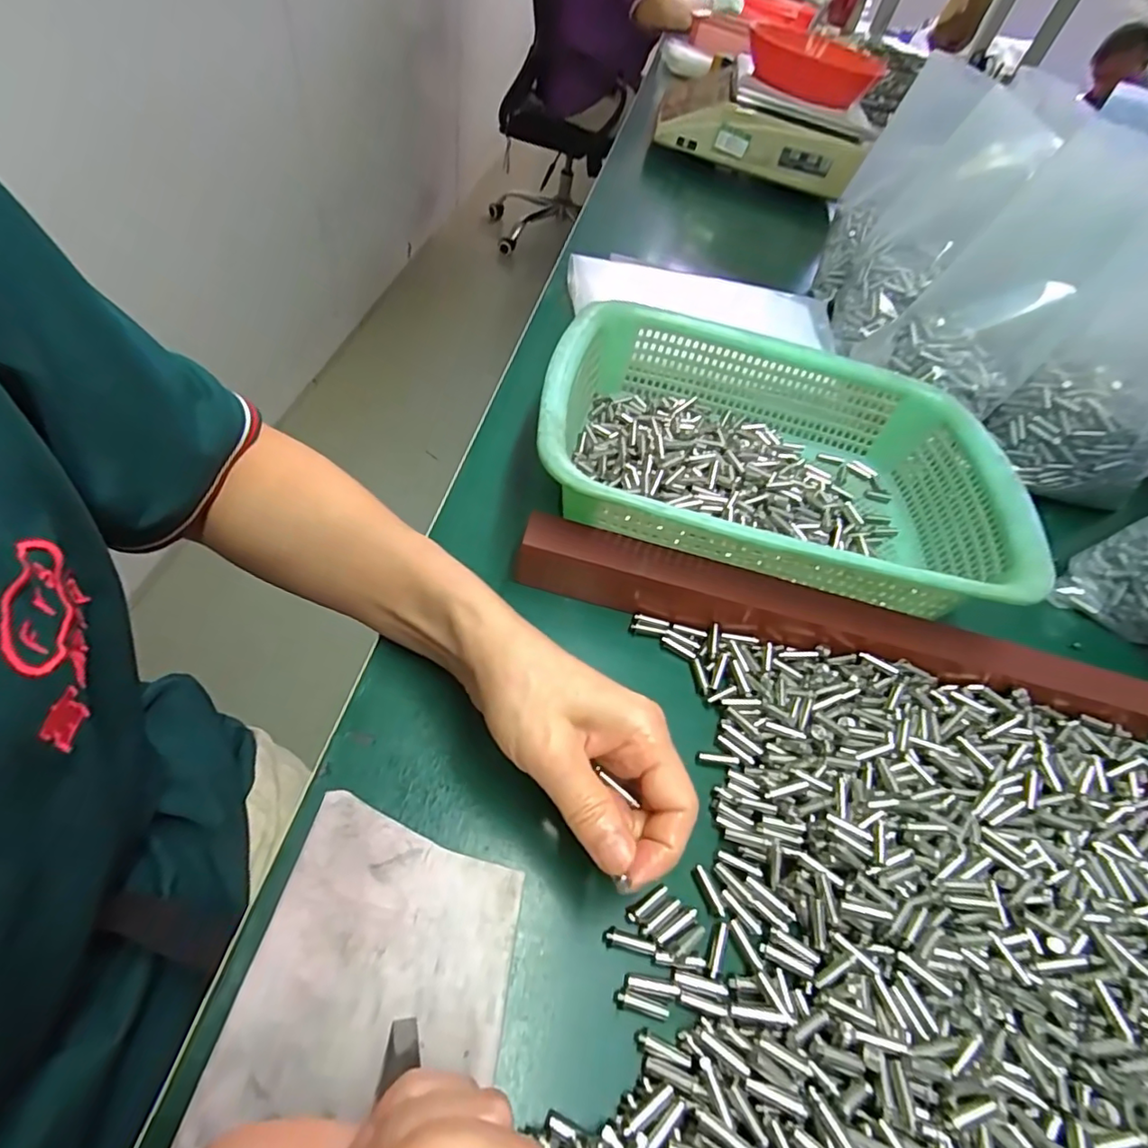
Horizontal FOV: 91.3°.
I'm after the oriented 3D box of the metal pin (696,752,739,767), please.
[{"bbox_3d":[0.074,0.095,0.287,0.022,0.004,0.006,8,51,-7],"label":"metal pin"}]

